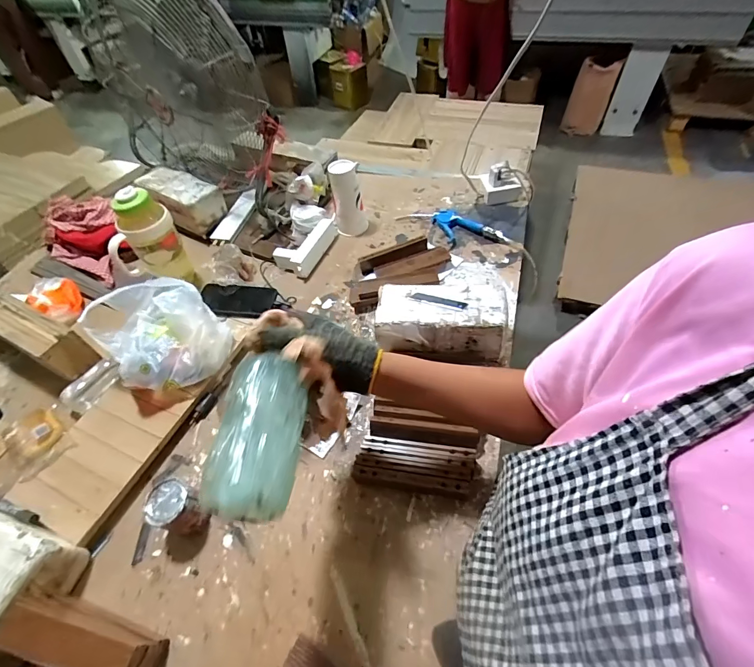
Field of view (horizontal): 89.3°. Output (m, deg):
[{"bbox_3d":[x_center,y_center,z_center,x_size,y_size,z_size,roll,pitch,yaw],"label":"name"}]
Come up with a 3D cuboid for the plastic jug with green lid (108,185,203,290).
[{"bbox_3d":[-0.497,-0.187,0.837,0.137,0.243,0.087,-30,55,-19],"label":"plastic jug with green lid"}]

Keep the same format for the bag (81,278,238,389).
[{"bbox_3d":[-0.392,0.000,0.708,0.187,0.137,0.184,-39,59,-24],"label":"bag"}]

